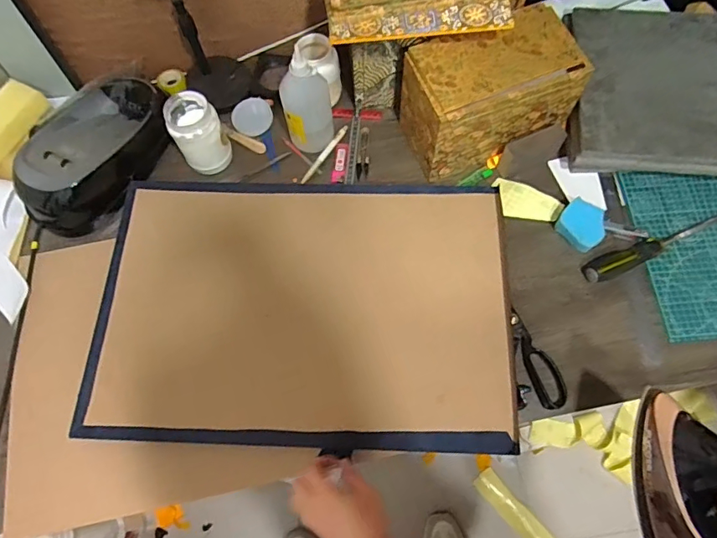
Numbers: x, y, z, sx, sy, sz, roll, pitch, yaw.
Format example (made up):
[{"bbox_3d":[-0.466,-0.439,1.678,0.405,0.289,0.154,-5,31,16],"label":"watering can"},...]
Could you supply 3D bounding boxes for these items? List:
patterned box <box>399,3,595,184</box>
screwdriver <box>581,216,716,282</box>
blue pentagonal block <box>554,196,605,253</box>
[{"bbox_3d":[0.200,-0.267,0.753,0.230,0.159,0.131,-19,69,-6],"label":"patterned box"},{"bbox_3d":[0.455,-0.041,0.729,0.247,0.032,0.036,-24,70,-8],"label":"screwdriver"},{"bbox_3d":[0.342,-0.066,0.737,0.063,0.026,0.069,-46,66,10],"label":"blue pentagonal block"}]

